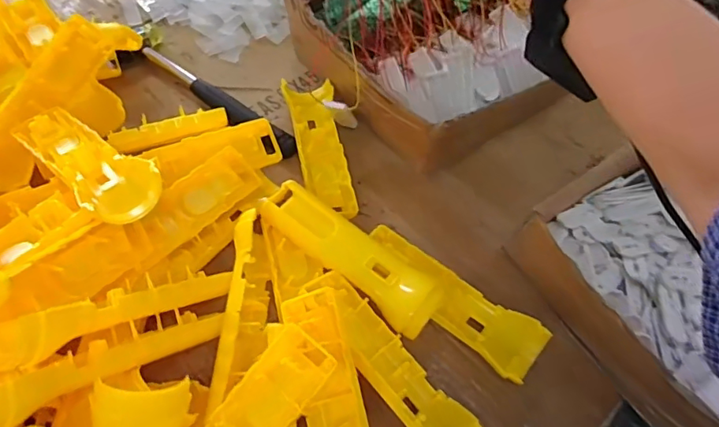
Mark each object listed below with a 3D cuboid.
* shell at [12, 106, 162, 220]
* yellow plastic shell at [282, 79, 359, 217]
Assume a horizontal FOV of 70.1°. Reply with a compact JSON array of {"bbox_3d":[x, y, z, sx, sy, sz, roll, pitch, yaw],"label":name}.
[{"bbox_3d":[-0.208,-0.042,0.384,0.177,0.024,0.047,31,61,31],"label":"shell"},{"bbox_3d":[-0.038,-0.065,0.487,0.046,0.017,0.153,-9,59,-8],"label":"yellow plastic shell"}]

